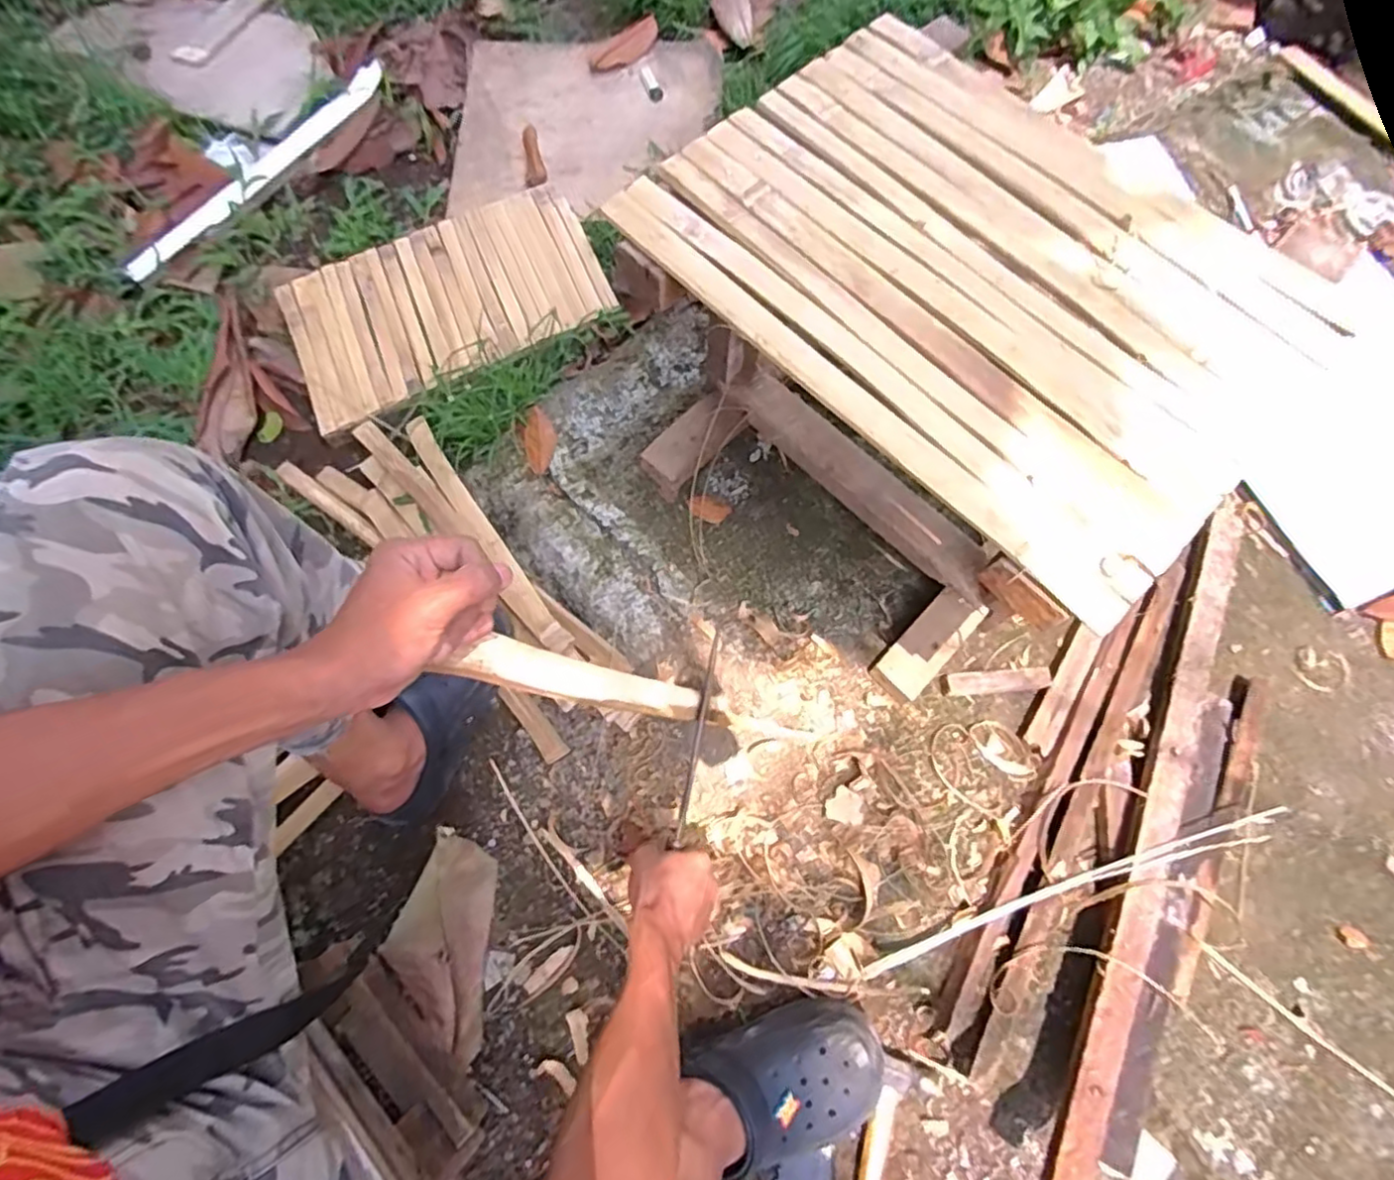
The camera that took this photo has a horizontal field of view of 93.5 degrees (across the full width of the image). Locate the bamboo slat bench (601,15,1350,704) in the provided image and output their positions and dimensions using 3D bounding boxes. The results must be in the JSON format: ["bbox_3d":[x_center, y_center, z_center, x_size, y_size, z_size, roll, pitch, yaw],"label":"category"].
[{"bbox_3d":[0.223,-0.199,0.691,0.489,0.379,0.362,42,77,12],"label":"bamboo slat bench"}]

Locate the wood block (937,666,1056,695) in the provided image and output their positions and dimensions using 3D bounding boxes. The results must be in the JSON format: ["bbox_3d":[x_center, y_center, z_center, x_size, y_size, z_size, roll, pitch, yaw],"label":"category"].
[{"bbox_3d":[0.356,0.108,0.779,0.121,0.031,0.026,-4,72,1],"label":"wood block"}]

